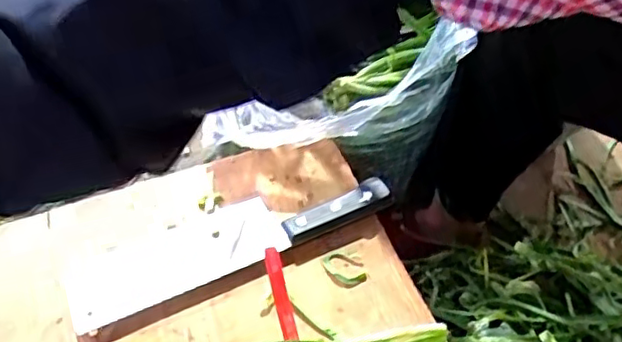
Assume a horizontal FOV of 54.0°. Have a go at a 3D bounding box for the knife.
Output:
[{"bbox_3d":[-0.068,0.052,0.515,0.271,0.020,0.070,-20,49,-15],"label":"knife"}]

